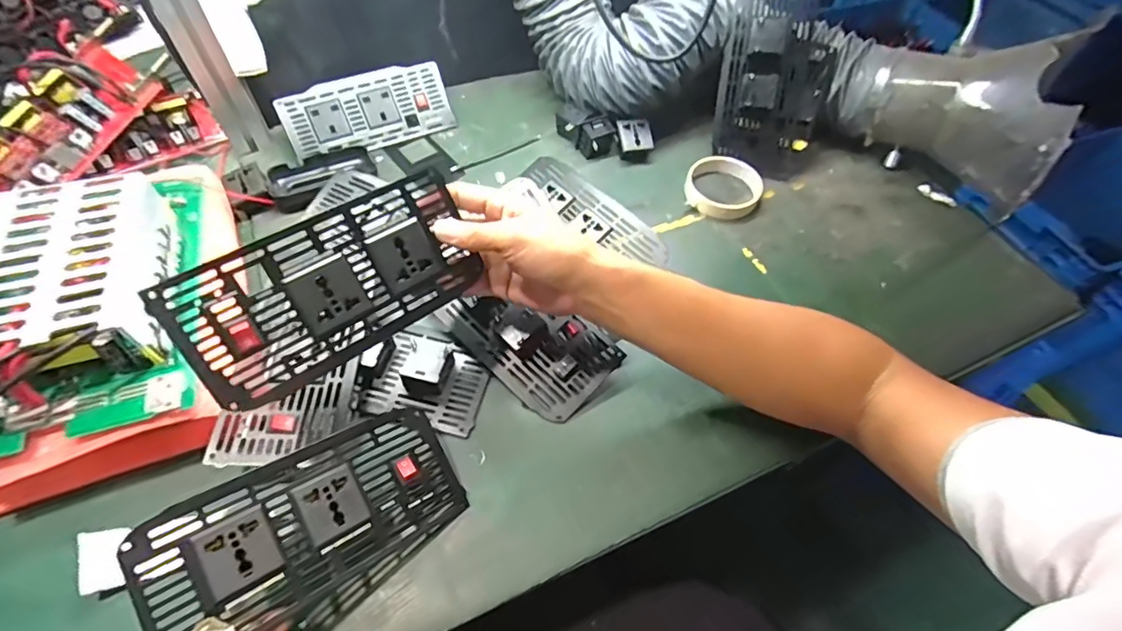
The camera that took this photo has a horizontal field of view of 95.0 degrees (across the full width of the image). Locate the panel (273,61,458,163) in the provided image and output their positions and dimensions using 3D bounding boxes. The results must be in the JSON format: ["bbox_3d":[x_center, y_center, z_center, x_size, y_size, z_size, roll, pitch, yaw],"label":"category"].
[{"bbox_3d":[-0.228,-0.243,0.615,0.189,0.009,0.083,-22,104,-16],"label":"panel"}]

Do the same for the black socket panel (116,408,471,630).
[{"bbox_3d":[-0.162,0.134,0.341,0.188,0.013,0.092,-21,80,-39],"label":"black socket panel"}]

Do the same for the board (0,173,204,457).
[{"bbox_3d":[-0.387,-0.023,0.390,0.177,0.061,0.240,-15,57,-13],"label":"board"}]

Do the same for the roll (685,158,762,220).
[{"bbox_3d":[0.185,-0.147,0.590,0.085,0.025,0.084,2,55,-2],"label":"roll"}]

